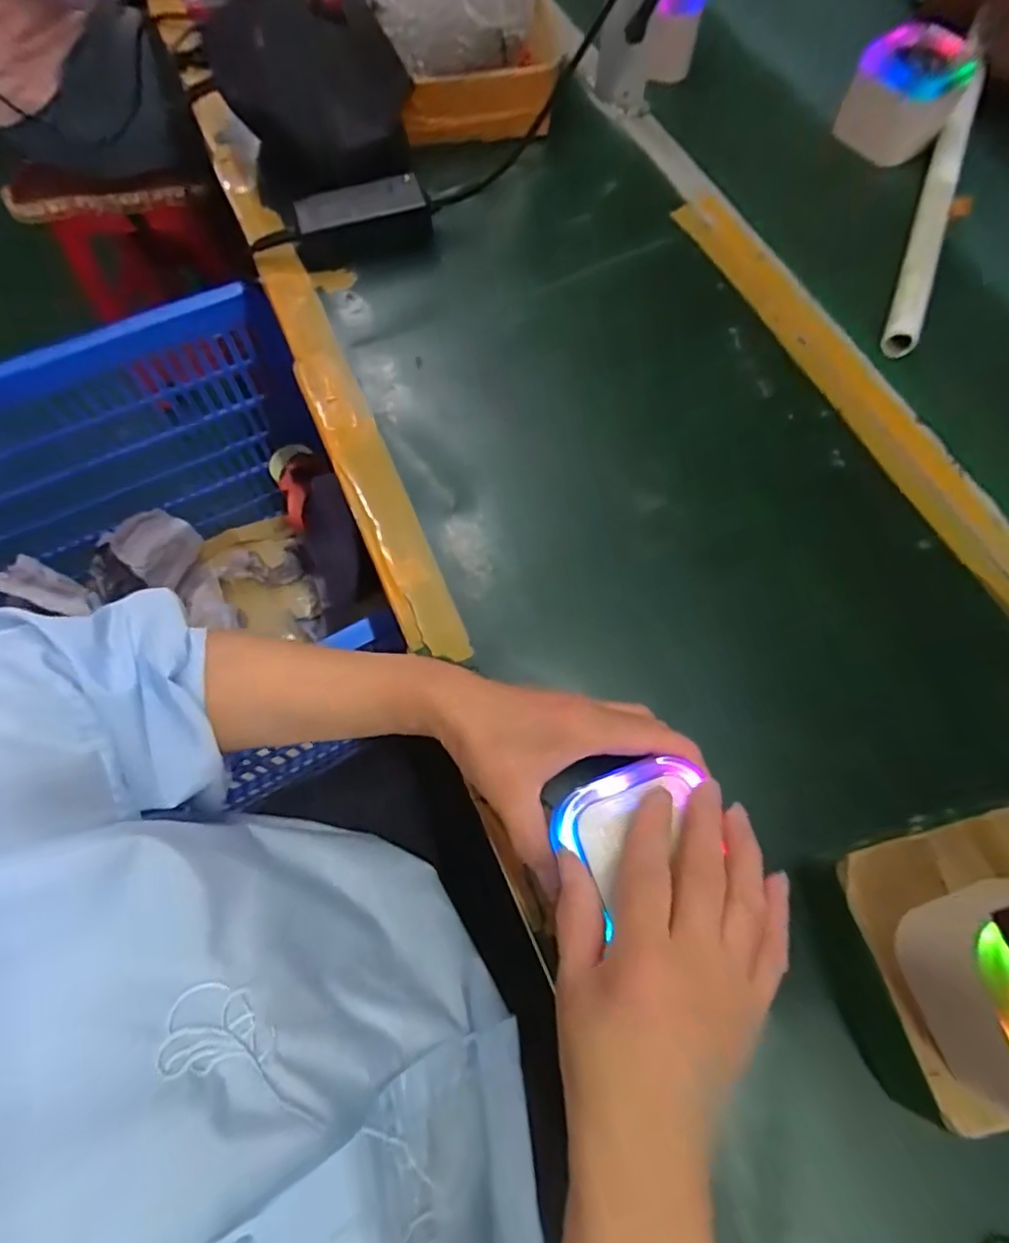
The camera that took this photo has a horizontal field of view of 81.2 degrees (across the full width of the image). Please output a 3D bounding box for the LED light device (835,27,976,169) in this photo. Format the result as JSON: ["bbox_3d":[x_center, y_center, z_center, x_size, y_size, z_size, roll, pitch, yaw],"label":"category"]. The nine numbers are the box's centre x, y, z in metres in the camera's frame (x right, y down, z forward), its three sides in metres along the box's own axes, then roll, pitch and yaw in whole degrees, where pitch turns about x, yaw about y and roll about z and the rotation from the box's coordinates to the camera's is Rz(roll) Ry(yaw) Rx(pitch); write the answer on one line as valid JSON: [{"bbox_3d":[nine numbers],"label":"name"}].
[{"bbox_3d":[0.397,-0.528,0.590,0.102,0.075,0.093,22,72,9],"label":"LED light device"}]

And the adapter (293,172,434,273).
[{"bbox_3d":[-0.130,-0.362,0.537,0.122,0.037,0.061,-15,70,-5],"label":"adapter"}]

